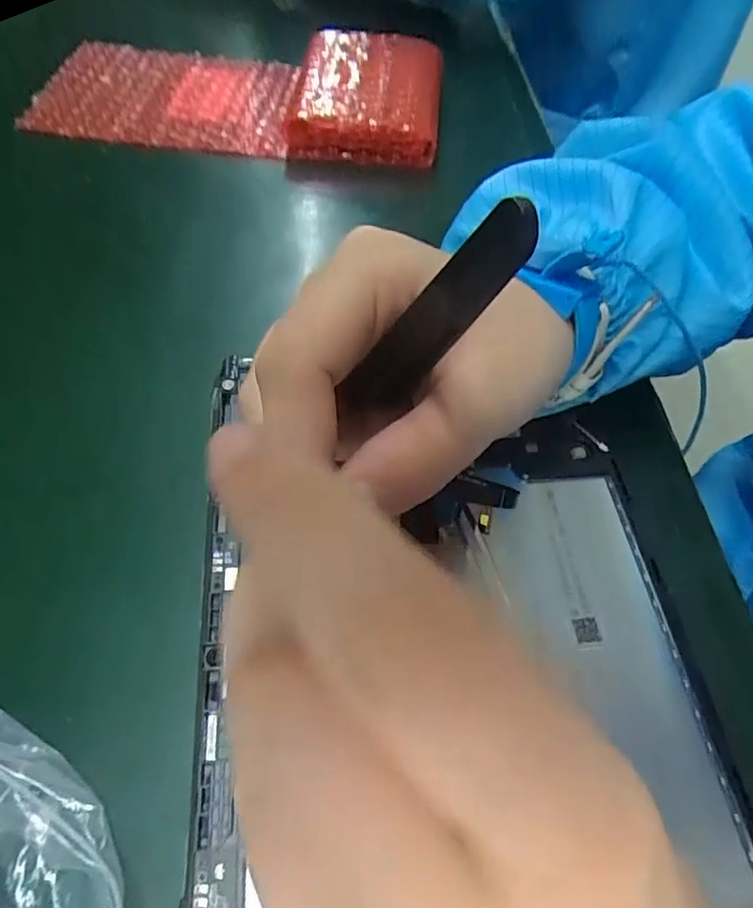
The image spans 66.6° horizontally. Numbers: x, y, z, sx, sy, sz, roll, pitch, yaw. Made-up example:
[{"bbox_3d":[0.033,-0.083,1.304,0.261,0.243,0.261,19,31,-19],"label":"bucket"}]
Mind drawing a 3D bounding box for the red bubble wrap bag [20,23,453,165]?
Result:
[{"bbox_3d":[-0.090,-0.246,0.382,0.261,0.031,0.114,5,56,3],"label":"red bubble wrap bag"}]

